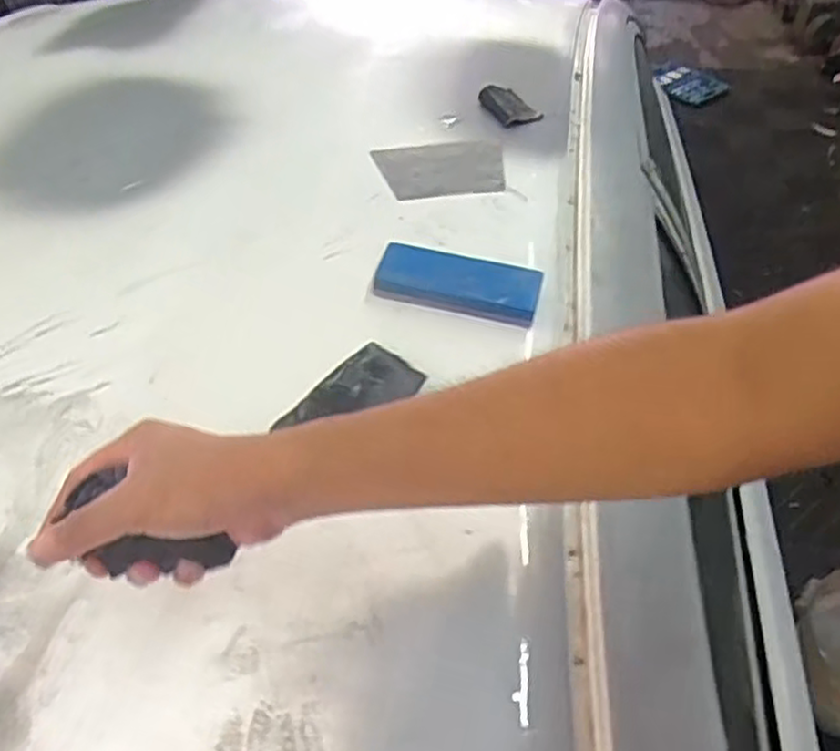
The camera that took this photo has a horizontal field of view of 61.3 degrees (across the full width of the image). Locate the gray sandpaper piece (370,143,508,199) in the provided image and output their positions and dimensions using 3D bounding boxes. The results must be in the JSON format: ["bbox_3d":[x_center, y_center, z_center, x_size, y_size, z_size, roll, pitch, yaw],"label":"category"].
[{"bbox_3d":[0.025,-0.223,0.764,0.140,0.011,0.093,-7,56,-11],"label":"gray sandpaper piece"}]

